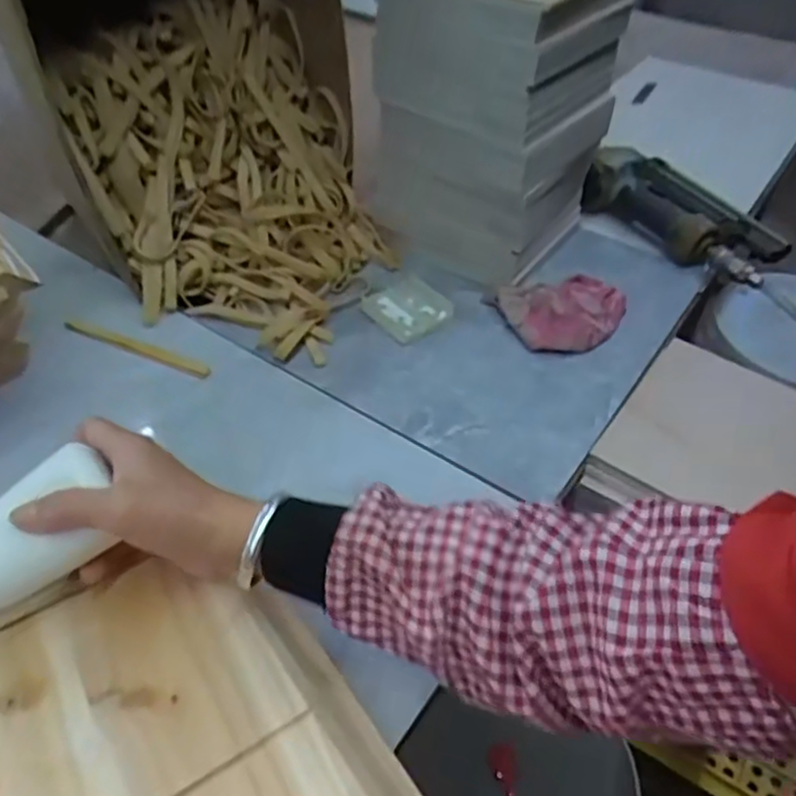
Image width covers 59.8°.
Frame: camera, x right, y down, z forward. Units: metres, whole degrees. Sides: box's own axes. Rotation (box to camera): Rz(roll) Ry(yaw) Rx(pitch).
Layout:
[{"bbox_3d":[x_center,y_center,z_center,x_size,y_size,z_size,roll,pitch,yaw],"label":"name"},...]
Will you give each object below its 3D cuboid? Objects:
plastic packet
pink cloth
[{"bbox_3d":[0.011,-0.092,0.699,0.071,0.011,0.077,-30,52,-28],"label":"plastic packet"},{"bbox_3d":[0.168,-0.086,0.693,0.120,0.028,0.091,-3,44,-5],"label":"pink cloth"}]

